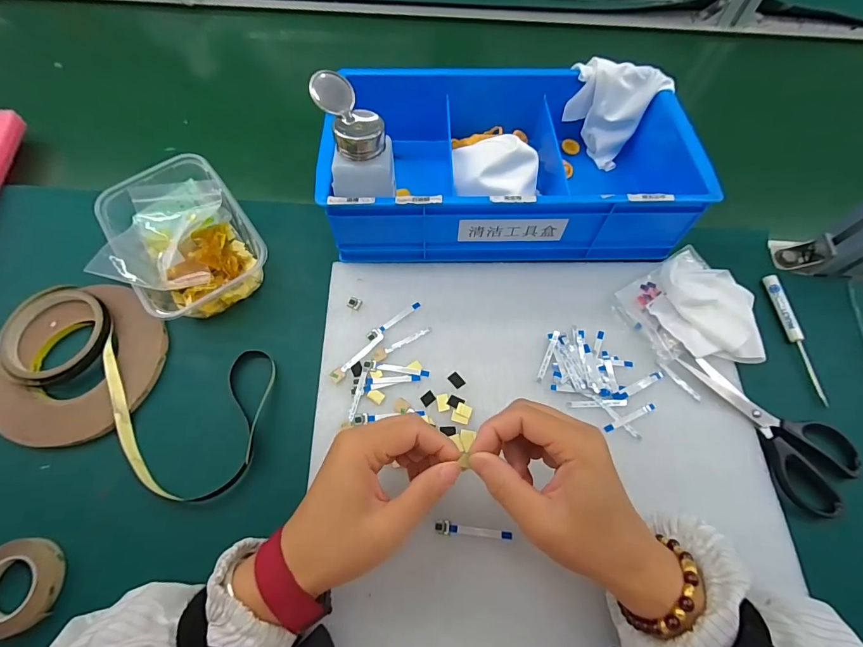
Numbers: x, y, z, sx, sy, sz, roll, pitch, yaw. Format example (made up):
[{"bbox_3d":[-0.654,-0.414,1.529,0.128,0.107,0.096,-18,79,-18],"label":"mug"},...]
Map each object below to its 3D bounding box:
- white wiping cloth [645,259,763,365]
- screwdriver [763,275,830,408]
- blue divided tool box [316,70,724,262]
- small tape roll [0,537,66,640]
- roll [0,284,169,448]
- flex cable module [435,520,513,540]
[{"bbox_3d":[0.261,-0.011,0.376,0.094,0.021,0.088,15,68,6],"label":"white wiping cloth"},{"bbox_3d":[0.350,0.012,0.381,0.009,0.010,0.131,-3,67,-2],"label":"screwdriver"},{"bbox_3d":[0.077,-0.175,0.412,0.348,0.080,0.207,0,67,0],"label":"blue divided tool box"},{"bbox_3d":[-0.316,0.200,0.302,0.062,0.017,0.062,0,67,0],"label":"small tape roll"},{"bbox_3d":[-0.325,0.037,0.371,0.138,0.013,0.150,0,67,0],"label":"roll"},{"bbox_3d":[0.033,0.162,0.310,0.060,0.004,0.010,3,67,1],"label":"flex cable module"}]

